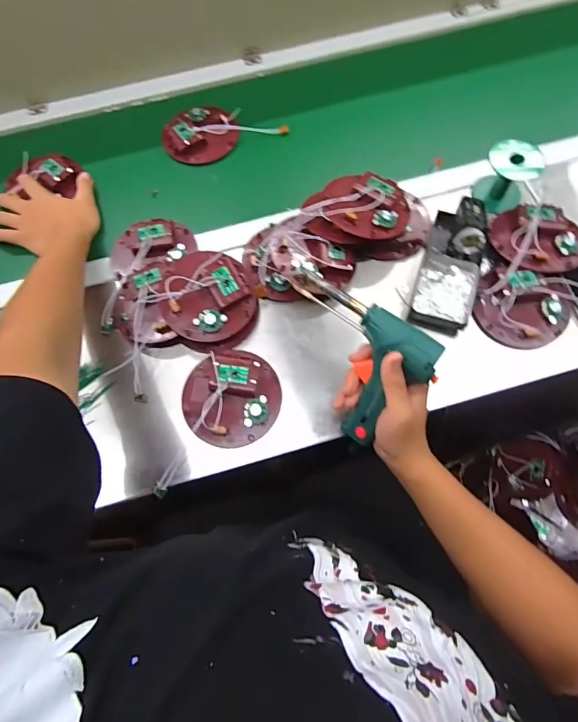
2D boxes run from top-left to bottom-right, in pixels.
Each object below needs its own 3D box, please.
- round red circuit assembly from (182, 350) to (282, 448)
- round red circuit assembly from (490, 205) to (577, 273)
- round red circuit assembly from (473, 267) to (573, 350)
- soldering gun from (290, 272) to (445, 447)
[{"bbox_3d":[-0.073,0.042,0.508,0.119,0.033,0.113,-1,70,2],"label":"round red circuit assembly"},{"bbox_3d":[0.336,-0.164,0.555,0.115,0.017,0.108,-1,70,2],"label":"round red circuit assembly"},{"bbox_3d":[0.305,-0.070,0.536,0.120,0.032,0.102,11,71,6],"label":"round red circuit assembly"},{"bbox_3d":[0.059,-0.011,0.456,0.174,0.138,0.027,45,35,15],"label":"soldering gun"}]

